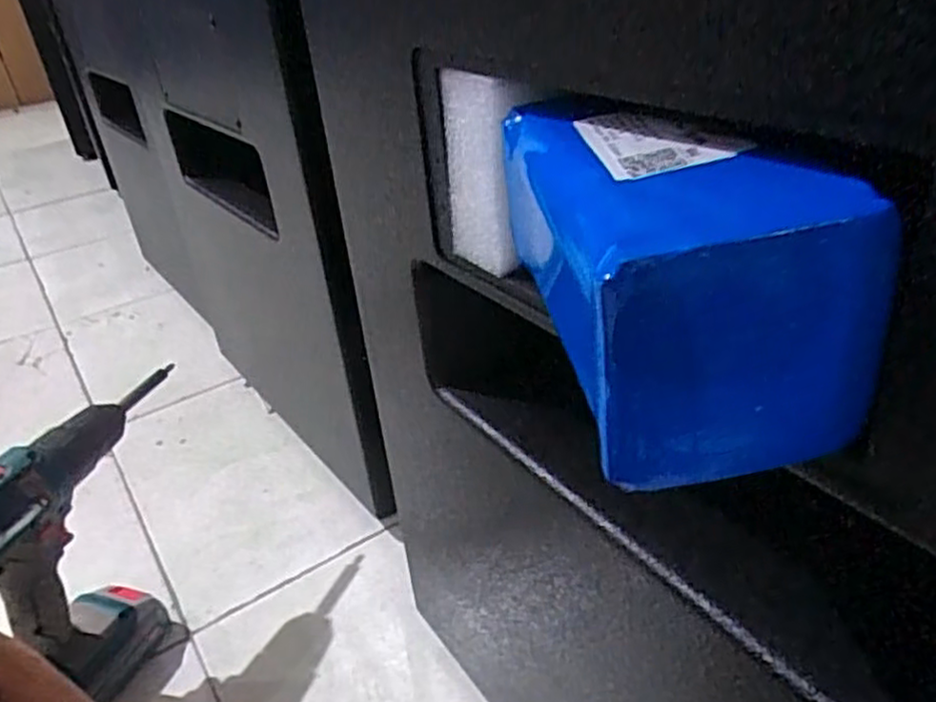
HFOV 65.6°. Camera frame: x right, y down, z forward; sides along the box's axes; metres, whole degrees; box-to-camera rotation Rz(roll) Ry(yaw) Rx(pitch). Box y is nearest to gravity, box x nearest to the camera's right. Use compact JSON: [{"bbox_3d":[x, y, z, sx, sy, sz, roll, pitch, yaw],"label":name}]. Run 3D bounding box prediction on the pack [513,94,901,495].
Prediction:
[{"bbox_3d":[0.058,-0.029,0.226,0.080,0.073,0.136,-5,31,1],"label":"pack"}]

